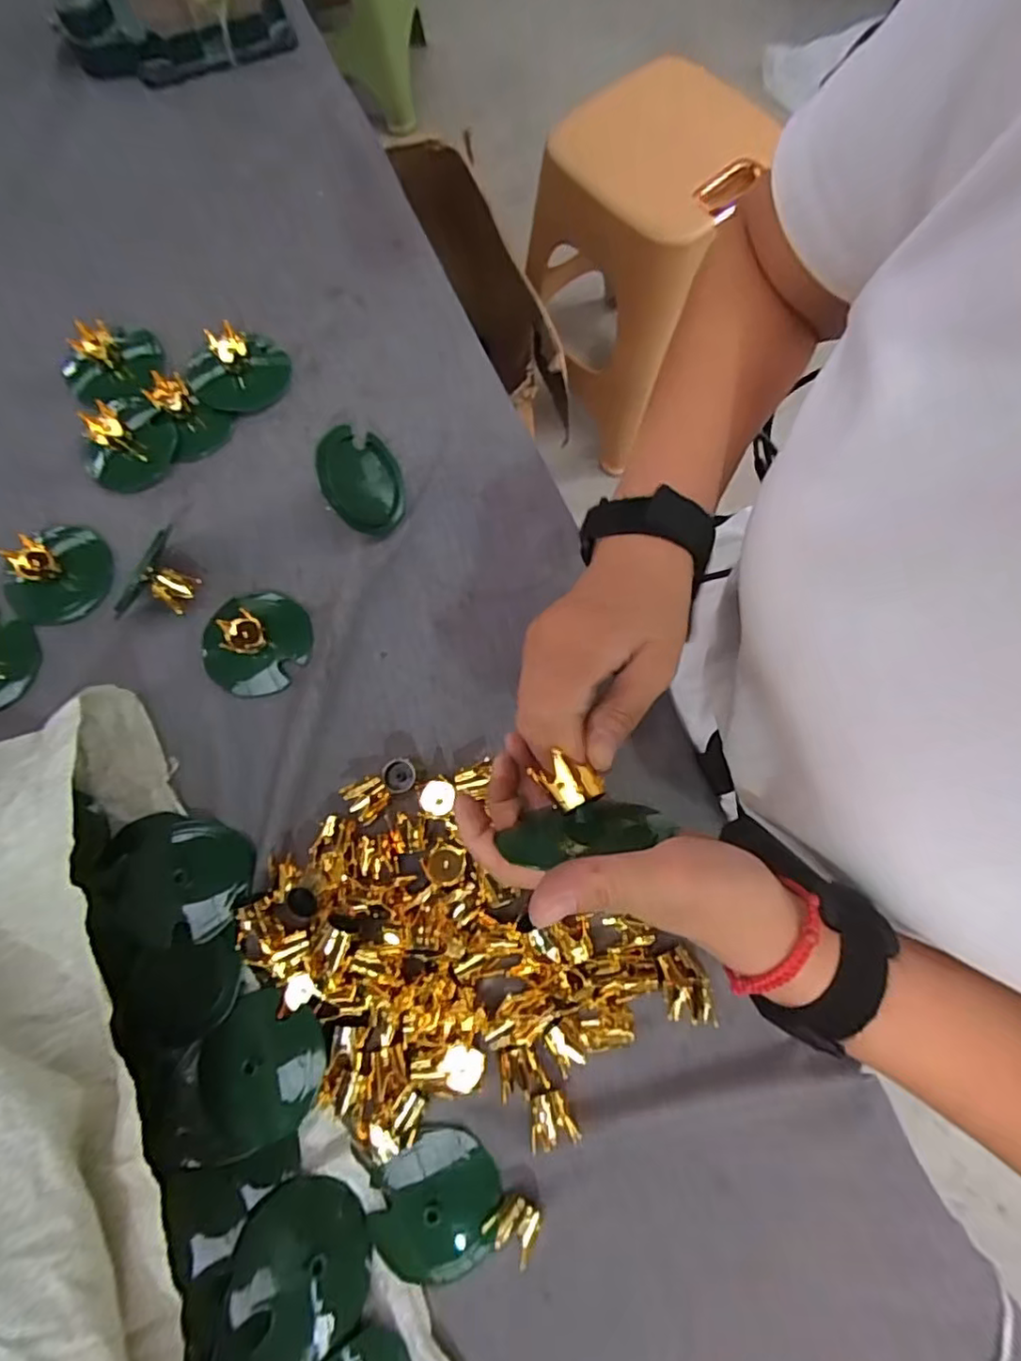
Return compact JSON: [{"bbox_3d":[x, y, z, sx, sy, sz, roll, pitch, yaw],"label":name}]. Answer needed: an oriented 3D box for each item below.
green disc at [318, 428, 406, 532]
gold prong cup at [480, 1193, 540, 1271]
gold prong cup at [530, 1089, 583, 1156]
[{"bbox_3d":[-0.105,-0.141,0.442,0.068,0.008,0.070,11,75,-45],"label":"green disc"},{"bbox_3d":[0.002,0.303,0.344,0.022,0.028,0.027,39,79,9],"label":"gold prong cup"},{"bbox_3d":[0.024,0.254,0.361,0.027,0.017,0.027,-9,76,-2],"label":"gold prong cup"}]

